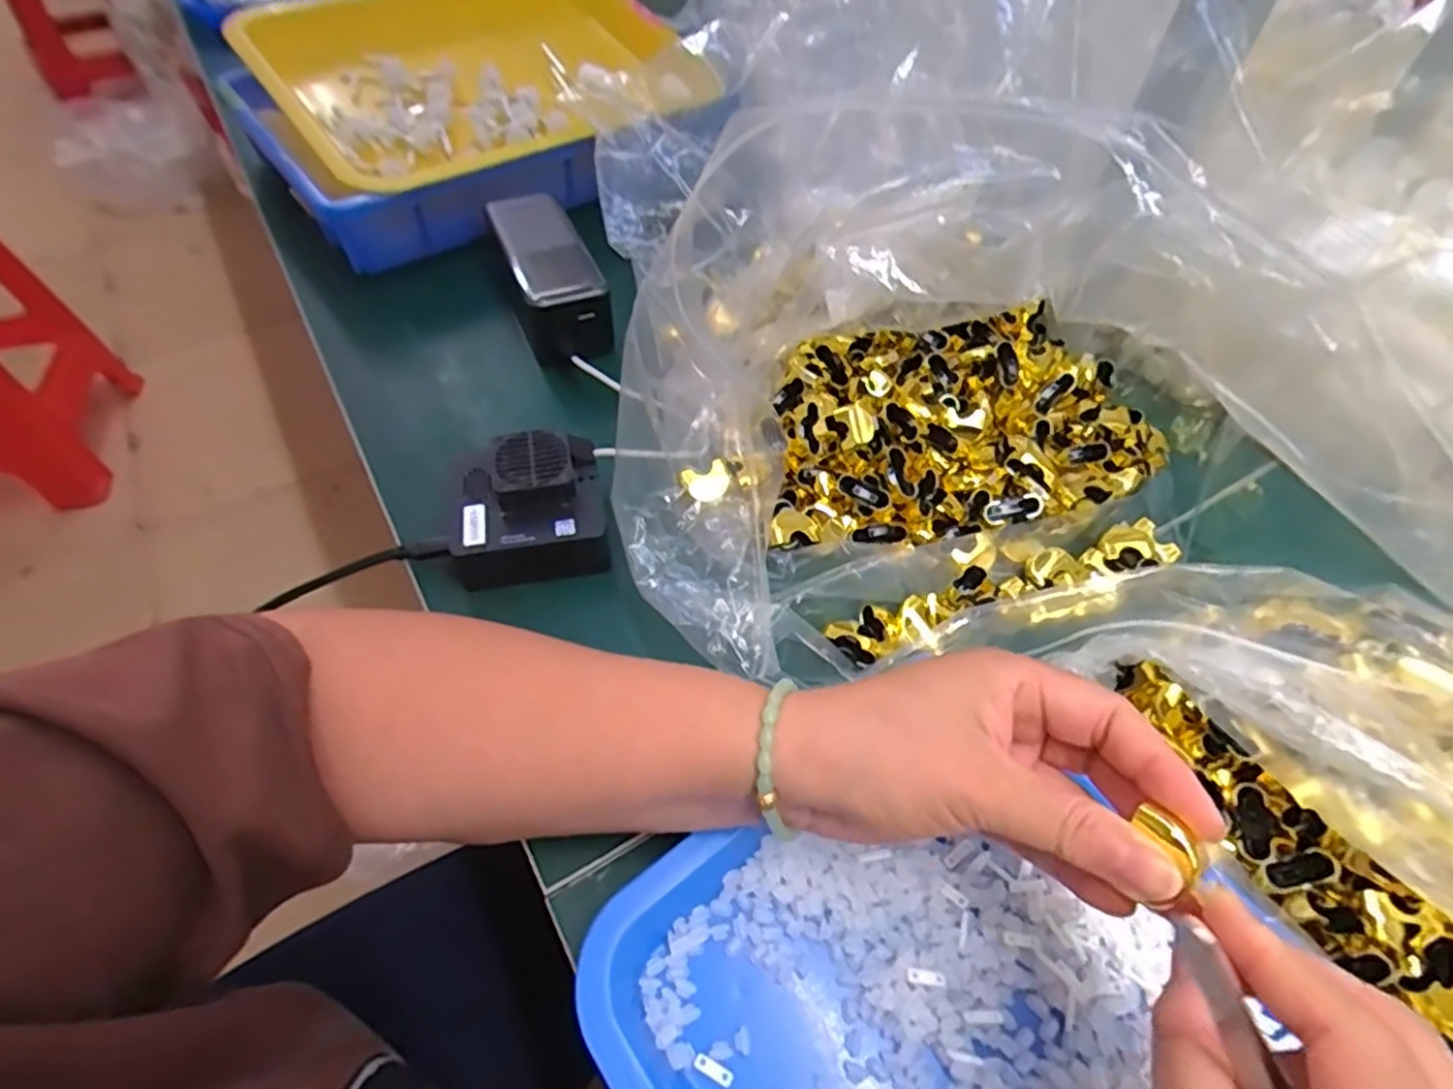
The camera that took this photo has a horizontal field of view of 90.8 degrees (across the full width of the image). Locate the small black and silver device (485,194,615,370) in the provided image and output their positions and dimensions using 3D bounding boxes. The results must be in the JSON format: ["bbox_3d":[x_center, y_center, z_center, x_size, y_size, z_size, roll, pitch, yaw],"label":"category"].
[{"bbox_3d":[-0.123,-0.181,0.498,0.054,0.063,0.143,-17,57,-15],"label":"small black and silver device"}]

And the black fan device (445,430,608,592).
[{"bbox_3d":[-0.106,-0.017,0.381,0.080,0.053,0.065,-8,55,-9],"label":"black fan device"}]

